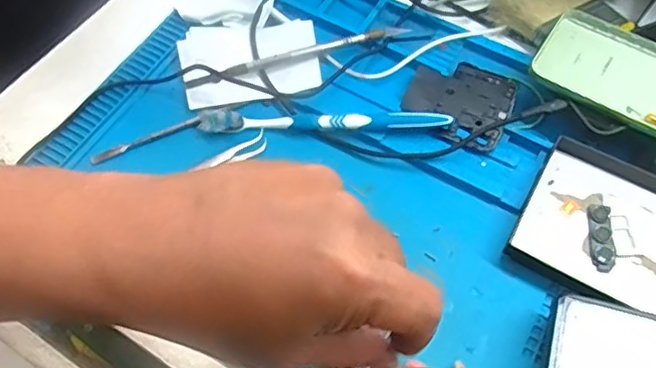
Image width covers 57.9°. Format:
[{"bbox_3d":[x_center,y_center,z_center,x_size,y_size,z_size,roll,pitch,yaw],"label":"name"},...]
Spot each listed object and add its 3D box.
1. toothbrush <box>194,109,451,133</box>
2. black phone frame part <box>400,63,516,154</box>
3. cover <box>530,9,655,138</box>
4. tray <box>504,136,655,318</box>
[{"bbox_3d":[-0.003,-0.045,0.435,0.182,0.014,0.016,1,61,0],"label":"toothbrush"},{"bbox_3d":[0.099,-0.064,0.449,0.076,0.007,0.069,23,63,12],"label":"black phone frame part"},{"bbox_3d":[0.236,-0.069,0.427,0.165,0.005,0.079,32,68,17],"label":"cover"},{"bbox_3d":[0.217,0.042,0.391,0.170,0.013,0.104,25,66,13],"label":"tray"}]

